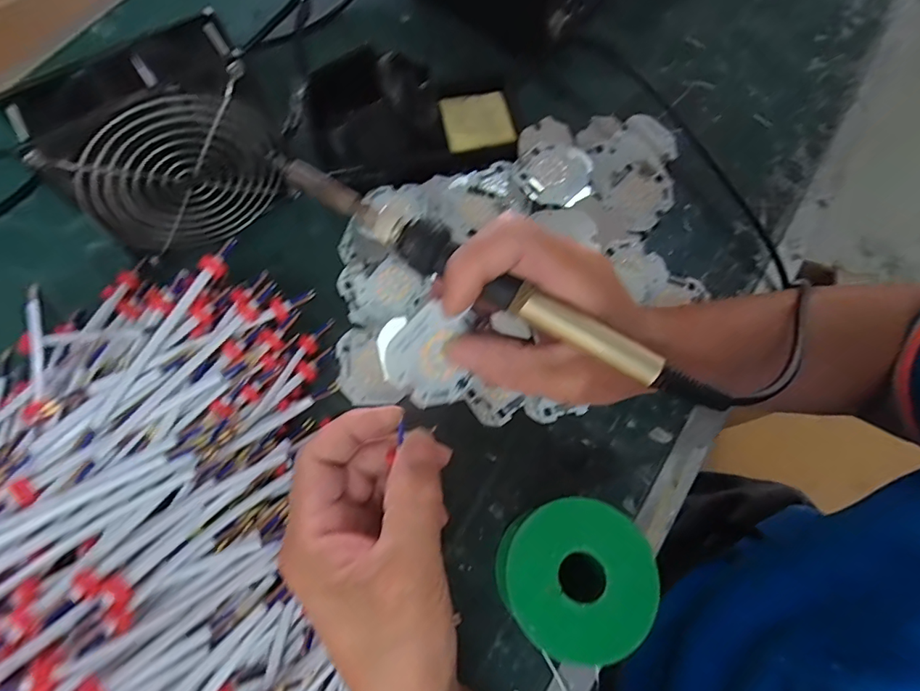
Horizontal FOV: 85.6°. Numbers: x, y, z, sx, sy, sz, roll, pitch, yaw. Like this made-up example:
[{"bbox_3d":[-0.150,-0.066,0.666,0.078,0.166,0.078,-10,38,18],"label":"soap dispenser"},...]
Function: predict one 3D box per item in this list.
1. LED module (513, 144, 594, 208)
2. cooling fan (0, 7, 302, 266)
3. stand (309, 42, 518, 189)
[{"bbox_3d":[0.069,-0.121,0.353,0.053,0.008,0.048,-35,76,-13],"label":"LED module"},{"bbox_3d":[-0.168,-0.114,0.303,0.118,0.121,0.048,-33,76,-12],"label":"cooling fan"},{"bbox_3d":[-0.030,-0.161,0.338,0.141,0.057,0.064,-12,73,-6],"label":"stand"}]

